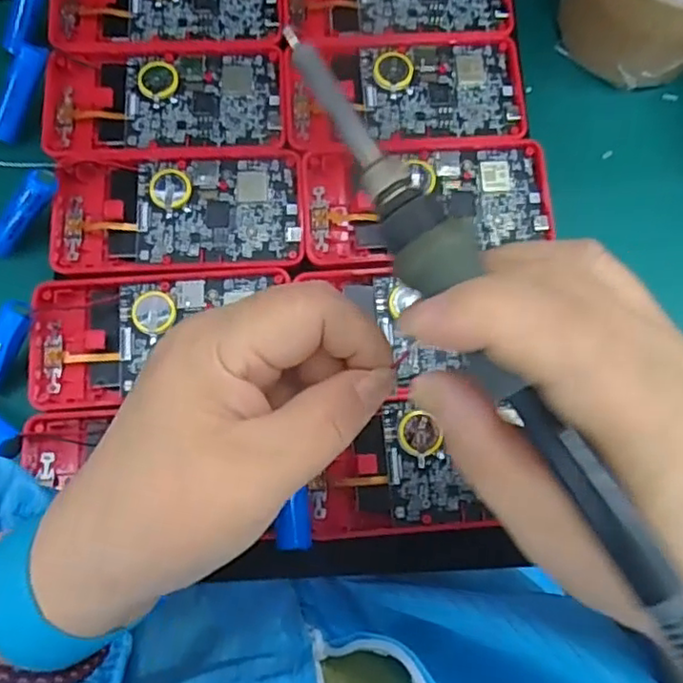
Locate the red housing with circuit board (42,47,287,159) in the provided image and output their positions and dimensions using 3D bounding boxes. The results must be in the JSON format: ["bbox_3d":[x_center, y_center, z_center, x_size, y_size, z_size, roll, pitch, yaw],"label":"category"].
[{"bbox_3d":[-0.091,-0.124,0.334,0.121,0.011,0.058,-5,77,-2],"label":"red housing with circuit board"}]

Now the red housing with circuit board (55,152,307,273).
[{"bbox_3d":[-0.081,-0.064,0.319,0.121,0.012,0.058,-2,77,-1],"label":"red housing with circuit board"}]

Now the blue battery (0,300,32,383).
[{"bbox_3d":[-0.160,0.004,0.299,0.013,0.013,0.052,40,110,8],"label":"blue battery"}]

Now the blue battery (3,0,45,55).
[{"bbox_3d":[-0.167,-0.178,0.337,0.014,0.011,0.052,18,93,4],"label":"blue battery"}]

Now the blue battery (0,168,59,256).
[{"bbox_3d":[-0.159,-0.063,0.317,0.051,0.012,0.013,-44,80,19],"label":"blue battery"}]

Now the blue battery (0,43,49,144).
[{"bbox_3d":[-0.167,-0.128,0.331,0.009,0.011,0.051,30,103,6],"label":"blue battery"}]

